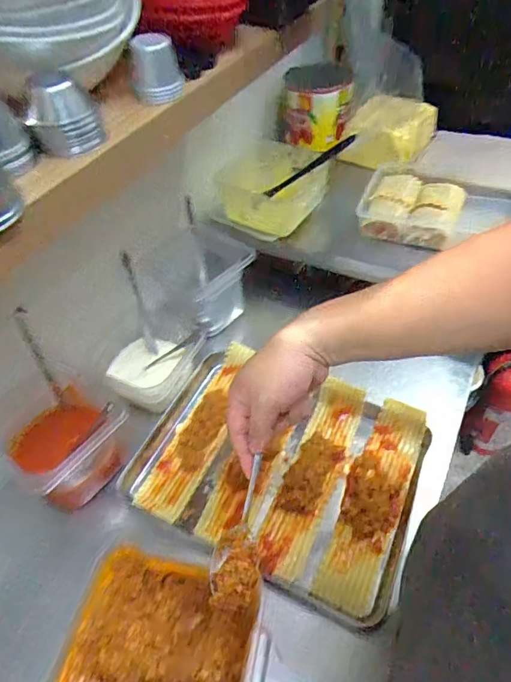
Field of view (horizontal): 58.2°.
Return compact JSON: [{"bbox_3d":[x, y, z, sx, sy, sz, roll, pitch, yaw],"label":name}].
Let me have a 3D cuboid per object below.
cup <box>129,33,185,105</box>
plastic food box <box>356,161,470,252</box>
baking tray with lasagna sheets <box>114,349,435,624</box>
[{"bbox_3d":[-0.099,-0.273,0.458,0.045,0.053,0.045,-8,48,0],"label":"cup"},{"bbox_3d":[0.305,-0.256,0.903,0.183,0.075,0.186,12,51,17],"label":"plastic food box"},{"bbox_3d":[0.031,0.185,0.712,0.410,0.046,0.317,18,53,22],"label":"baking tray with lasagna sheets"}]

